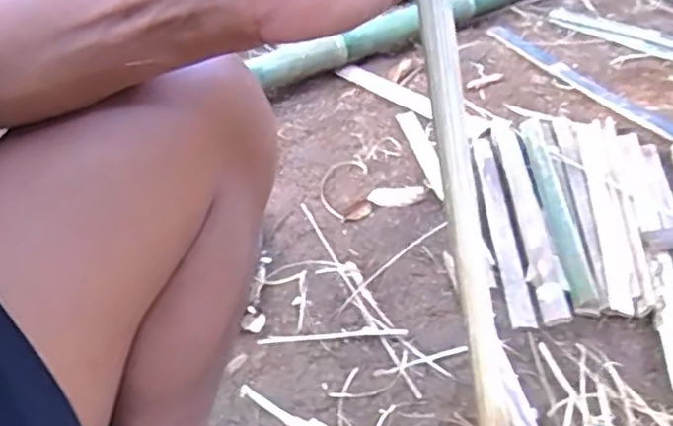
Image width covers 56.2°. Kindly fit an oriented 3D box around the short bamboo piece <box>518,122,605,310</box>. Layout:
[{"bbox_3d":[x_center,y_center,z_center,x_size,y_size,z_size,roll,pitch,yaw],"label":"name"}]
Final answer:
[{"bbox_3d":[0.320,-0.031,0.936,0.039,0.022,0.427,0,39,4],"label":"short bamboo piece"}]

